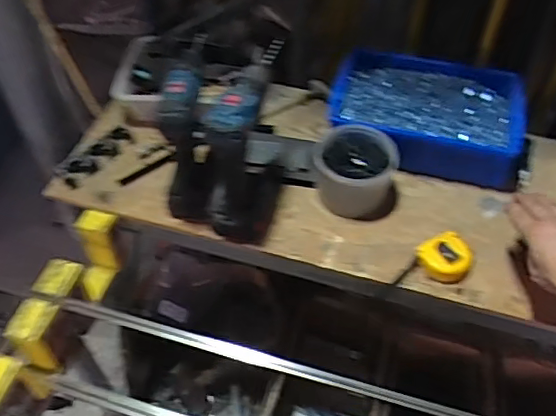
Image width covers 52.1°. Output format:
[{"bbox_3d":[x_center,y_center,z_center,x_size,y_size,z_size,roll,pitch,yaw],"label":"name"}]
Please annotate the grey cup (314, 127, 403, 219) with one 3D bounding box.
[{"bbox_3d":[0.121,-0.054,0.868,0.120,0.090,0.116,0,51,-1],"label":"grey cup"}]

